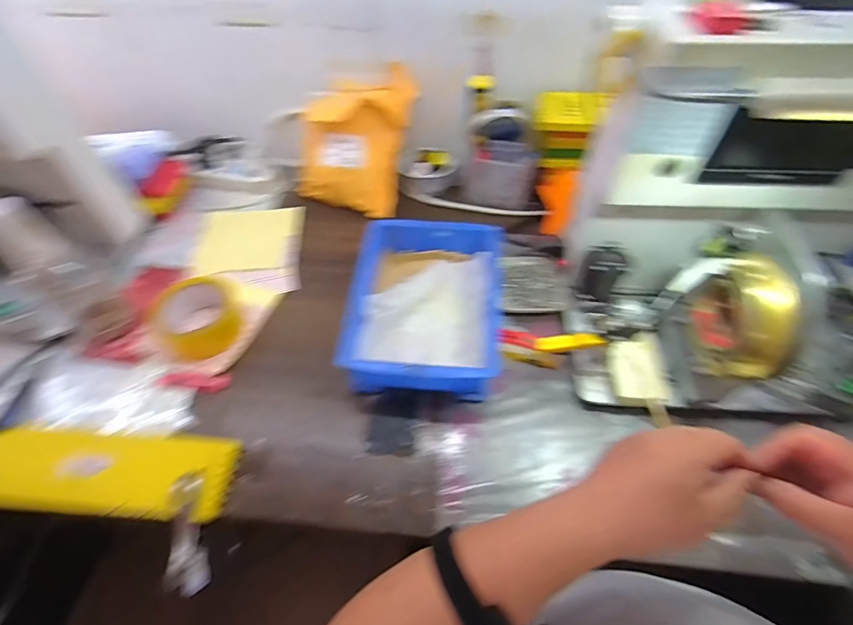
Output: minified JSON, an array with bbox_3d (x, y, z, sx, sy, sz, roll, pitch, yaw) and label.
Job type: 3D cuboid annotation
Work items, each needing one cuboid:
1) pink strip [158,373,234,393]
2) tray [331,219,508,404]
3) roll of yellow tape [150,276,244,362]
[{"bbox_3d":[-0.294,0.088,0.543,0.090,0.008,0.023,4,54,5],"label":"pink strip"},{"bbox_3d":[0.002,-0.010,0.565,0.183,0.073,0.239,3,54,4],"label":"tray"},{"bbox_3d":[-0.304,0.004,0.572,0.105,0.044,0.099,-1,53,1],"label":"roll of yellow tape"}]

